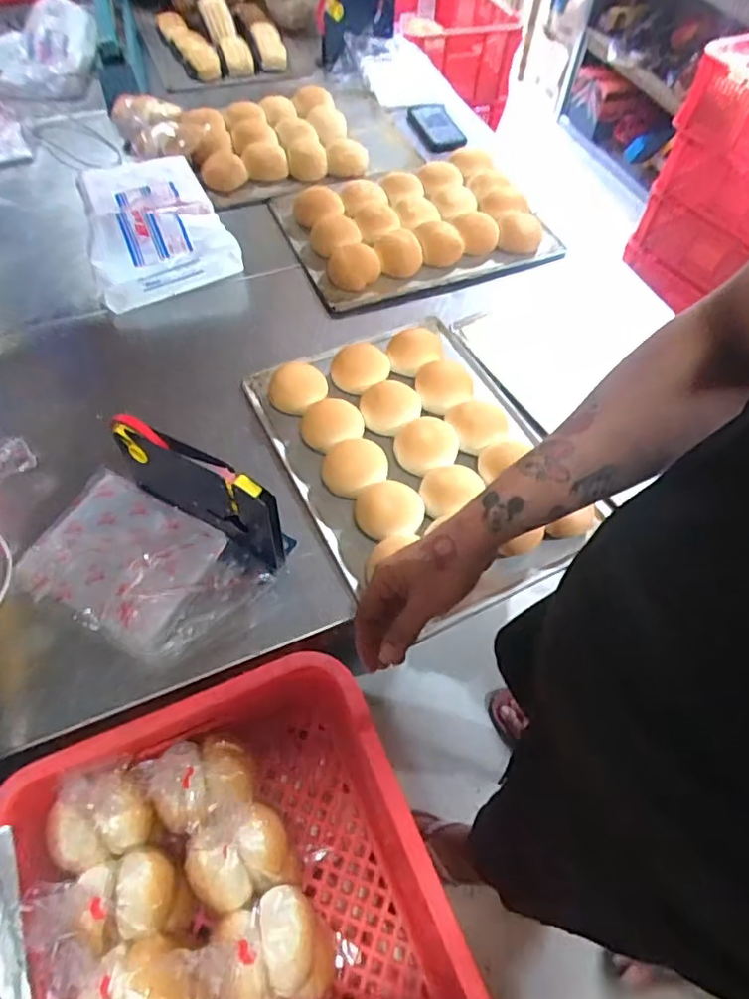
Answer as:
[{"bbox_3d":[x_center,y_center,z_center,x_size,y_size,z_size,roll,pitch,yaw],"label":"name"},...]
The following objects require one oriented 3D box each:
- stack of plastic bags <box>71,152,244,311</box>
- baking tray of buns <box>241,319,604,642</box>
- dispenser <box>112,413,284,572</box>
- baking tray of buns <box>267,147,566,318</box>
[{"bbox_3d":[-0.370,-0.463,0.995,0.220,0.046,0.335,-20,61,-15],"label":"stack of plastic bags"},{"bbox_3d":[0.038,-0.081,0.798,0.316,0.062,0.409,-20,61,-15],"label":"baking tray of buns"},{"bbox_3d":[-0.195,-0.012,0.679,0.221,0.142,0.057,32,61,17],"label":"dispenser"},{"bbox_3d":[0.068,-0.506,1.073,0.438,0.051,0.355,-18,60,-14],"label":"baking tray of buns"}]

